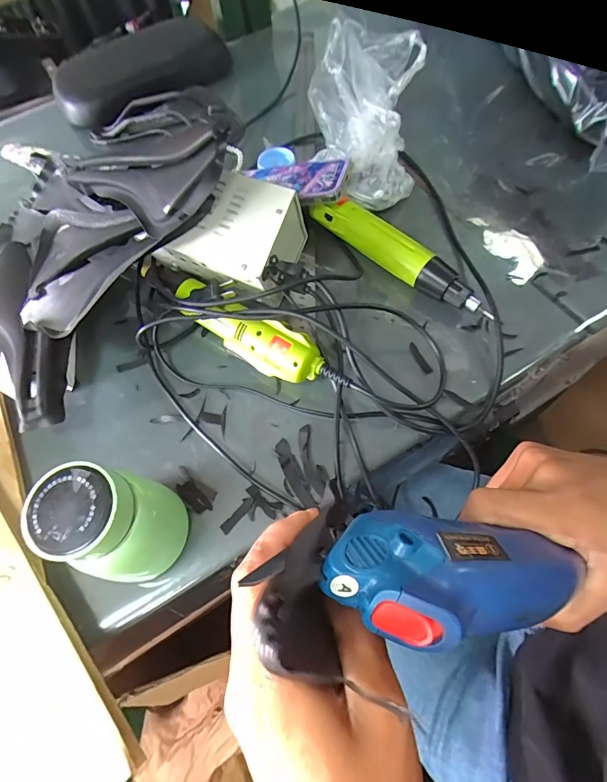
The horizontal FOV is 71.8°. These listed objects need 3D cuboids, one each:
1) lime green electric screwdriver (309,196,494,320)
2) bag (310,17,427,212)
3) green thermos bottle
[{"bbox_3d":[0.102,-0.148,0.458,0.218,0.040,0.030,39,72,16],"label":"lime green electric screwdriver"},{"bbox_3d":[0.075,-0.331,0.494,0.123,0.079,0.225,-5,81,-1],"label":"bag"},{"bbox_3d":[-0.141,0.102,0.323,0.070,0.119,0.078,22,68,15],"label":"green thermos bottle"}]

